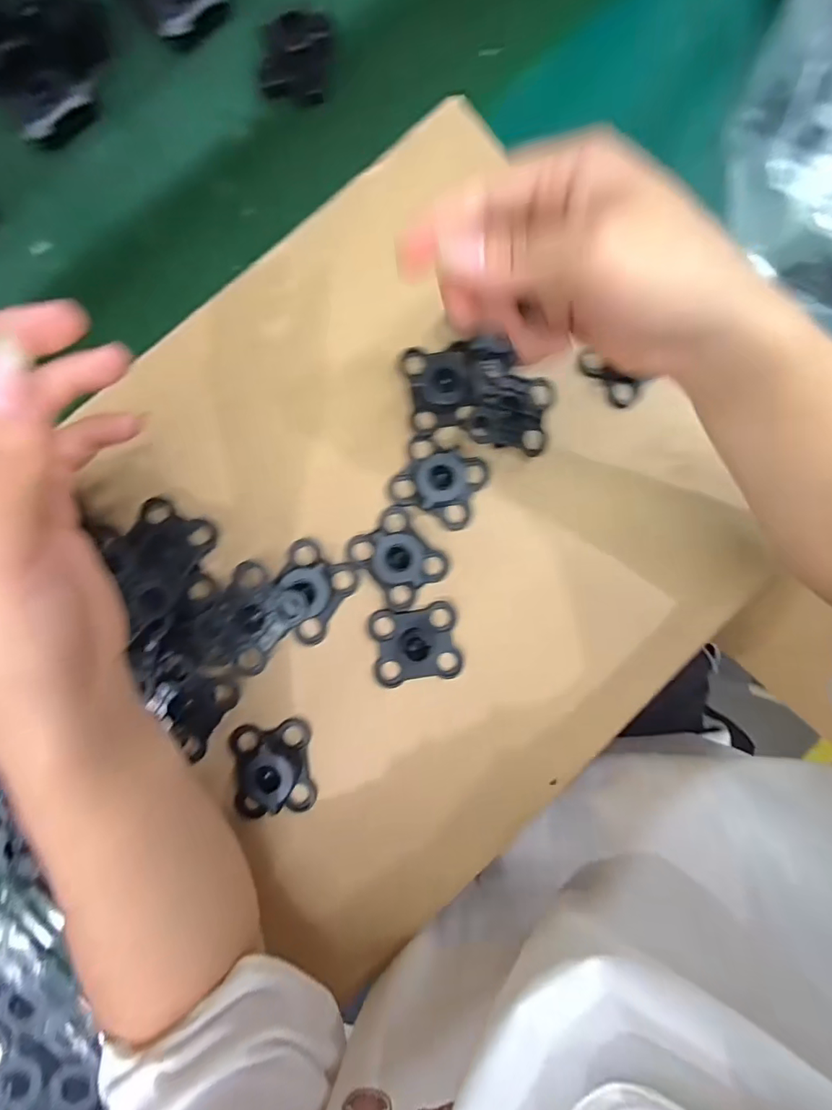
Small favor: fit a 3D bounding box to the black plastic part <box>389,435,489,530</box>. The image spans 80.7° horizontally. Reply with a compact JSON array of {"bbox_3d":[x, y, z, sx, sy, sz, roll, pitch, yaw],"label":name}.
[{"bbox_3d":[0.016,-0.050,0.324,0.057,0.020,0.049,26,89,-1],"label":"black plastic part"}]

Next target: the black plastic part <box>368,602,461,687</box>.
[{"bbox_3d":[0.001,0.060,0.321,0.056,0.018,0.050,-8,90,-2],"label":"black plastic part"}]

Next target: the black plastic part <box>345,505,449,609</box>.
[{"bbox_3d":[-0.012,0.001,0.321,0.047,0.018,0.057,-41,91,-2],"label":"black plastic part"}]

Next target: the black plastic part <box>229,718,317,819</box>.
[{"bbox_3d":[-0.094,0.140,0.315,0.051,0.019,0.058,-6,90,-2],"label":"black plastic part"}]

